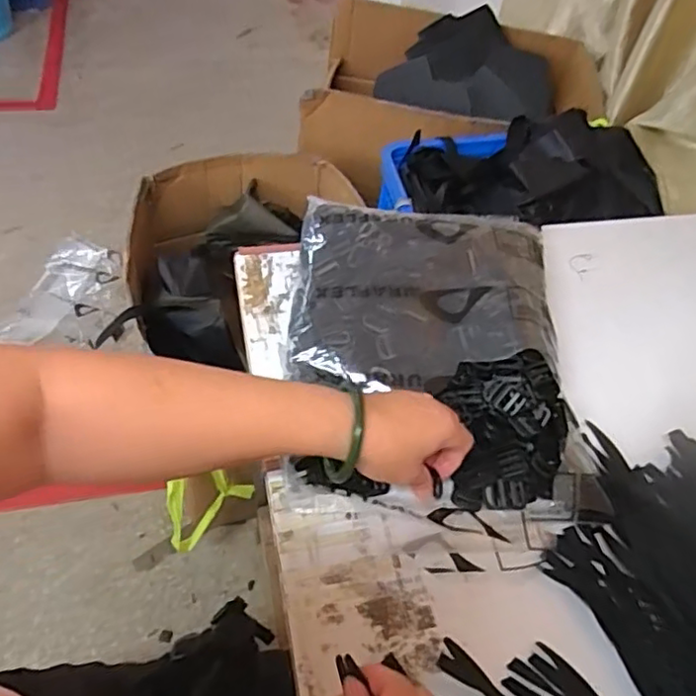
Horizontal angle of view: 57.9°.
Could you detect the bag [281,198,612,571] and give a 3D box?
[{"bbox_3d":[0.076,0.014,0.582,0.250,0.053,0.346,2,56,-4],"label":"bag"}]

